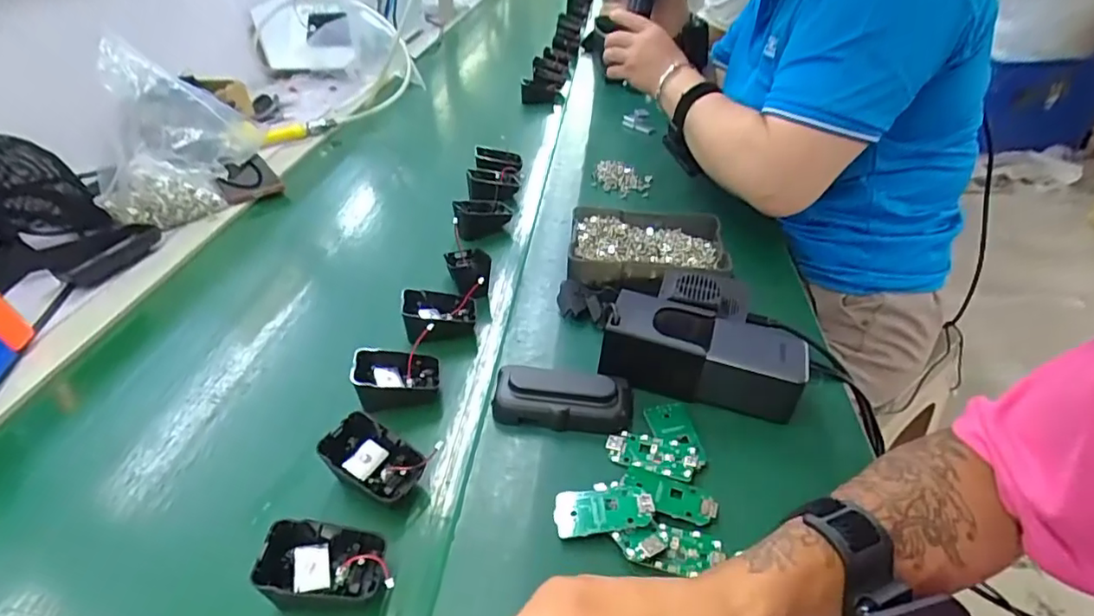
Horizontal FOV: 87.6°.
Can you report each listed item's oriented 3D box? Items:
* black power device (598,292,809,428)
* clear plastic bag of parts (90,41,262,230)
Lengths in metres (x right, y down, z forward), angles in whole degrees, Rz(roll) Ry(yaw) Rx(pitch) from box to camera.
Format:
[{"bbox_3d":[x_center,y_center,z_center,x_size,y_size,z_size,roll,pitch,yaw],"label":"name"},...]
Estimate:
[{"bbox_3d":[0.126,0.034,0.462,0.153,0.051,0.064,10,39,16],"label":"black power device"},{"bbox_3d":[-0.473,-0.202,0.717,0.189,0.207,0.076,-29,44,-30],"label":"clear plastic bag of parts"}]

